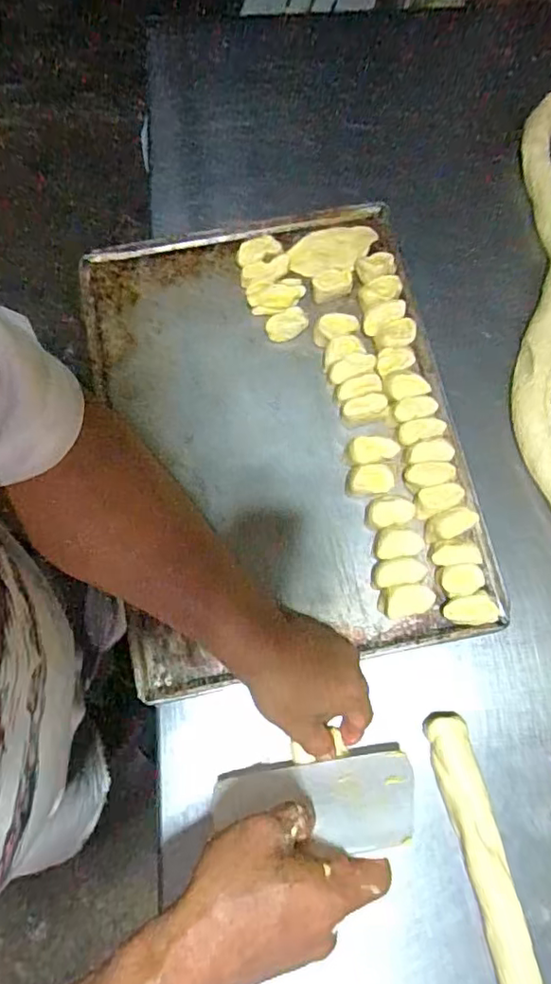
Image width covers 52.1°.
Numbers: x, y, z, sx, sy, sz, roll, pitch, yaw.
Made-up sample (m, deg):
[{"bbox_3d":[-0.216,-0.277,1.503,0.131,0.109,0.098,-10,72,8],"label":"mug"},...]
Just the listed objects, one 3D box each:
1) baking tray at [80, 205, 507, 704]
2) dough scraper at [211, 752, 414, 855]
[{"bbox_3d":[-0.001,-0.064,0.538,0.326,0.024,0.444,-12,75,-2],"label":"baking tray"},{"bbox_3d":[0.025,0.227,0.407,0.151,0.099,0.007,-12,95,4],"label":"dough scraper"}]

